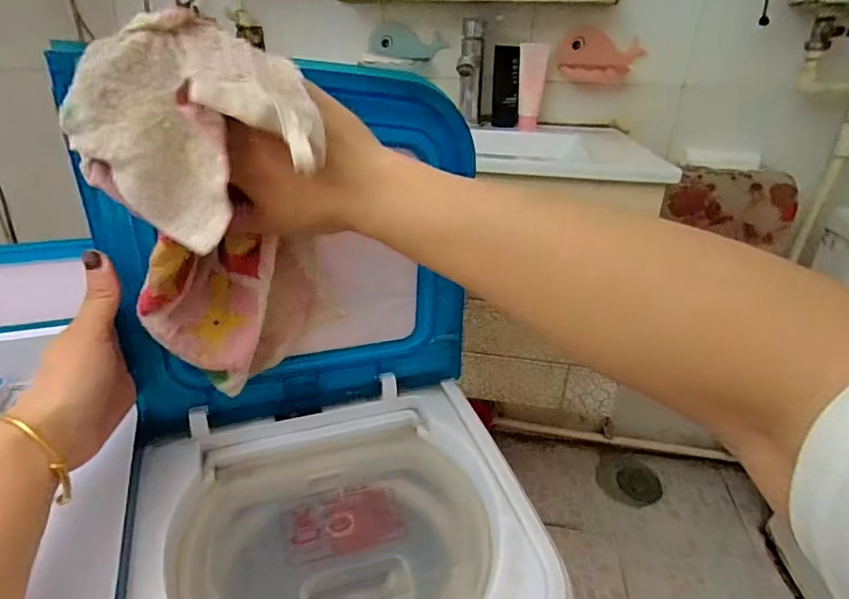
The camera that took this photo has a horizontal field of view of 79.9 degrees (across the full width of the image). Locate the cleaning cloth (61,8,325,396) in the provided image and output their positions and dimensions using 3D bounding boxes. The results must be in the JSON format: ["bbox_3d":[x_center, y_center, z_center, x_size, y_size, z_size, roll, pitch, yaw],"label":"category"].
[{"bbox_3d":[-0.129,-0.041,0.322,0.127,0.228,0.071,-3,41,-8],"label":"cleaning cloth"}]

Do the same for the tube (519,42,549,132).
[{"bbox_3d":[0.203,-0.406,0.971,0.049,0.150,0.027,10,28,16],"label":"tube"}]

